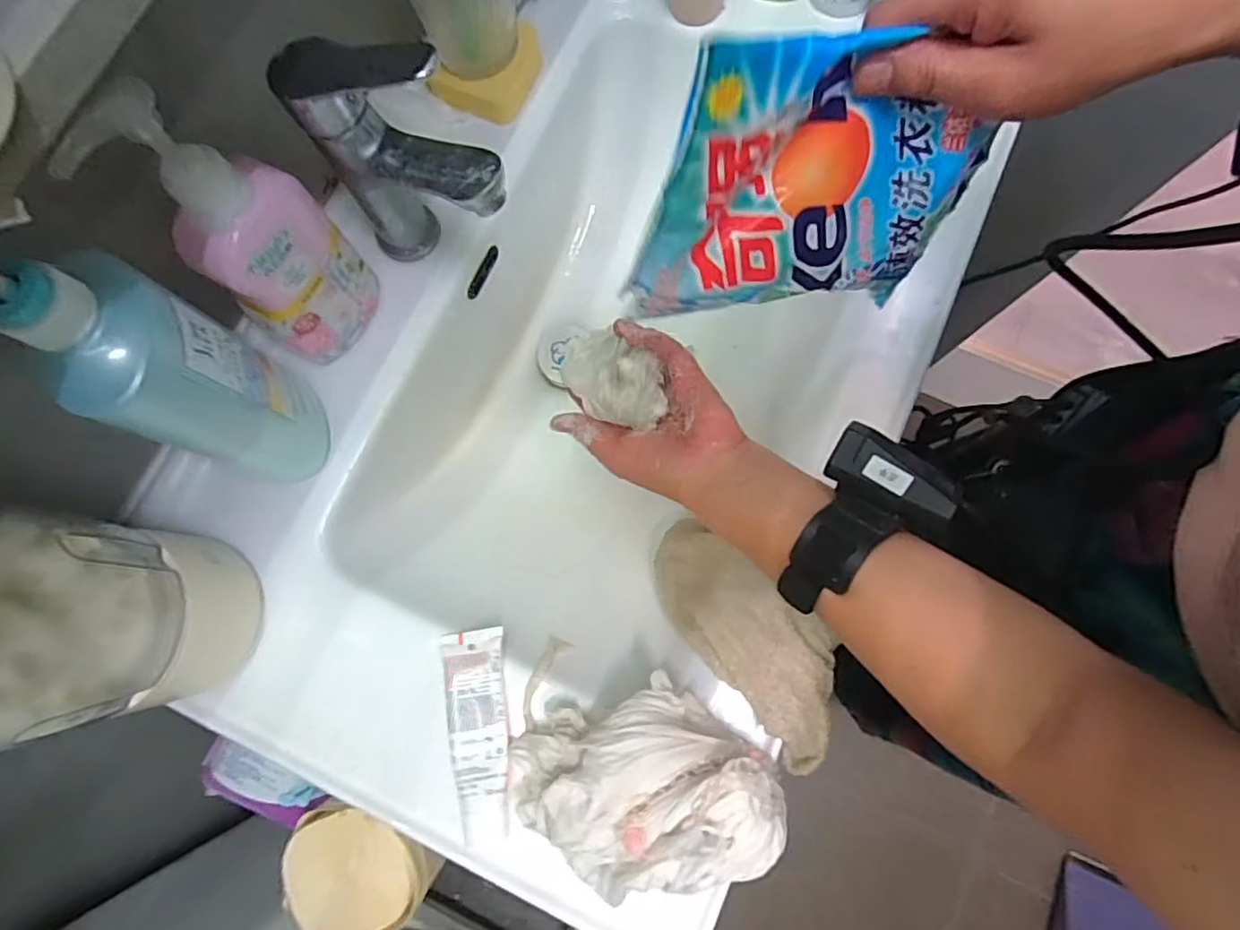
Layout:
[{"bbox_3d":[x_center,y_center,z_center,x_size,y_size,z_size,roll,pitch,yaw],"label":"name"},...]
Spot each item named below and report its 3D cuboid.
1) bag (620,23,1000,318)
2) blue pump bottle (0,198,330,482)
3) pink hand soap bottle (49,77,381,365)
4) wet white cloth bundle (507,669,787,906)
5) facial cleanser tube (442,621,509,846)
[{"bbox_3d":[0.087,-0.134,0.306,0.161,0.147,0.045,-7,63,-16],"label":"bag"},{"bbox_3d":[-0.253,-0.051,0.366,0.077,0.222,0.071,39,80,7],"label":"blue pump bottle"},{"bbox_3d":[-0.227,-0.142,0.393,0.095,0.207,0.058,-42,81,-9],"label":"pink hand soap bottle"},{"bbox_3d":[0.015,0.204,0.384,0.164,0.067,0.120,-19,78,-5],"label":"wet white cloth bundle"},{"bbox_3d":[-0.100,0.179,0.429,0.042,0.031,0.122,-7,78,-3],"label":"facial cleanser tube"}]

